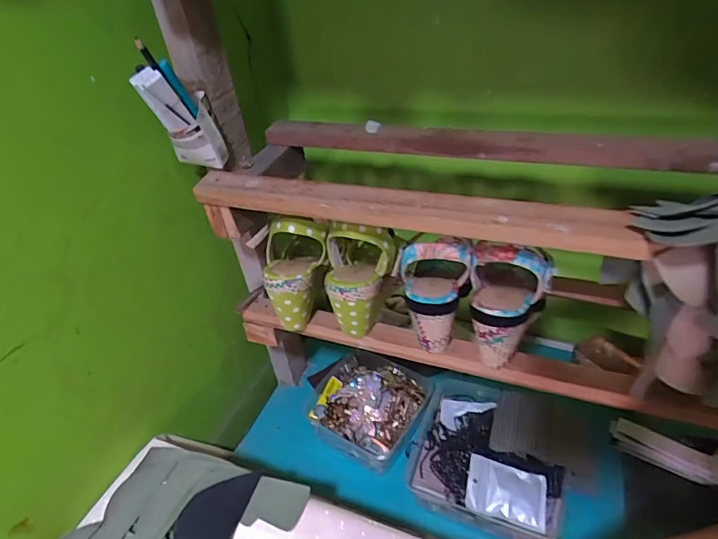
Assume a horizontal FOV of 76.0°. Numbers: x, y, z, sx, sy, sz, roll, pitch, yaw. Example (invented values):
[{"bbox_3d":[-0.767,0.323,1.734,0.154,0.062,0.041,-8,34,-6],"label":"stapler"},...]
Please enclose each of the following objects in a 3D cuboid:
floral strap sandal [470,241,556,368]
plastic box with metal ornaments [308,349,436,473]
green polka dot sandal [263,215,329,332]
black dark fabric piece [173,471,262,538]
[{"bbox_3d":[0.156,0.038,0.480,0.073,0.130,0.063,8,39,18],"label":"floral strap sandal"},{"bbox_3d":[0.011,0.217,0.728,0.169,0.067,0.152,22,45,32],"label":"plastic box with metal ornaments"},{"bbox_3d":[-0.090,0.006,0.566,0.087,0.148,0.068,14,15,25],"label":"green polka dot sandal"},{"bbox_3d":[-0.167,0.280,0.502,0.064,0.012,0.129,9,41,19],"label":"black dark fabric piece"}]

